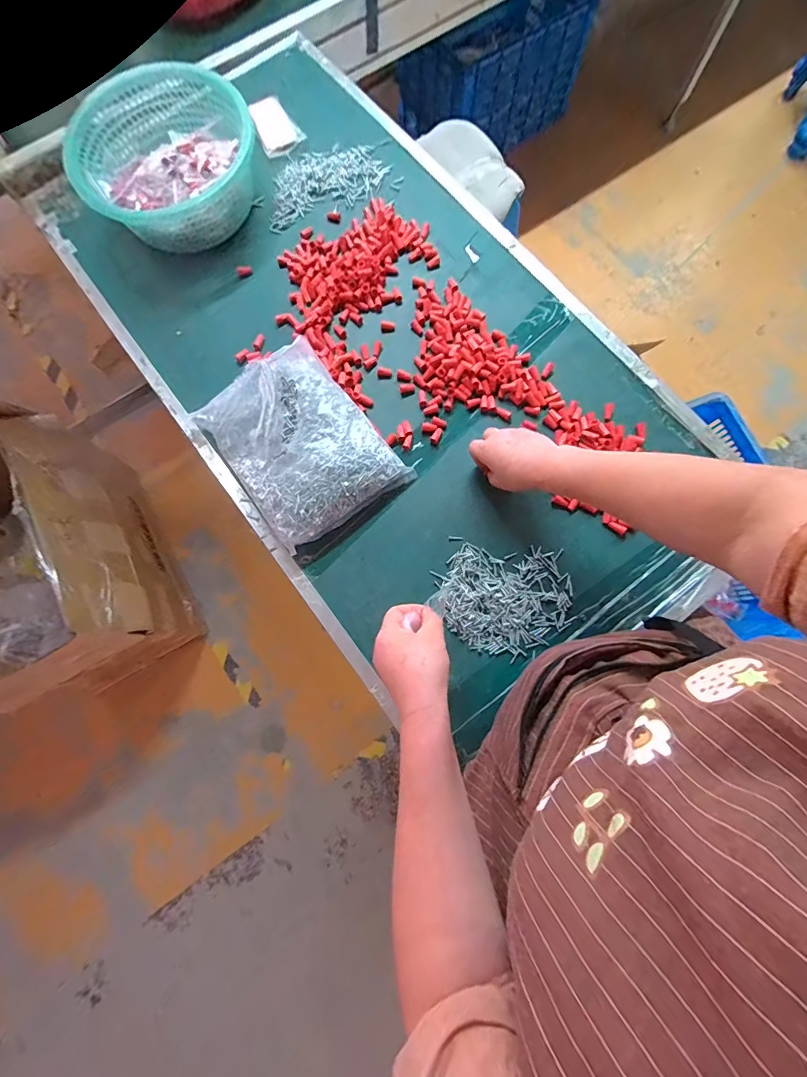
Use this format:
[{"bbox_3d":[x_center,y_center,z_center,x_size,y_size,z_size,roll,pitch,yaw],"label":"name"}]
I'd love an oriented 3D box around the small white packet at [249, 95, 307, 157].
[{"bbox_3d":[-0.224,-0.720,0.725,0.073,0.019,0.101,-29,78,-5],"label":"small white packet"}]

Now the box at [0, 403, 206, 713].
[{"bbox_3d":[-0.943,0.027,1.083,0.436,0.414,0.714,-28,79,-4],"label":"box"}]

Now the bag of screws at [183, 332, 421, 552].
[{"bbox_3d":[-0.147,-0.137,0.578,0.200,0.077,0.255,-36,79,-6],"label":"bag of screws"}]

